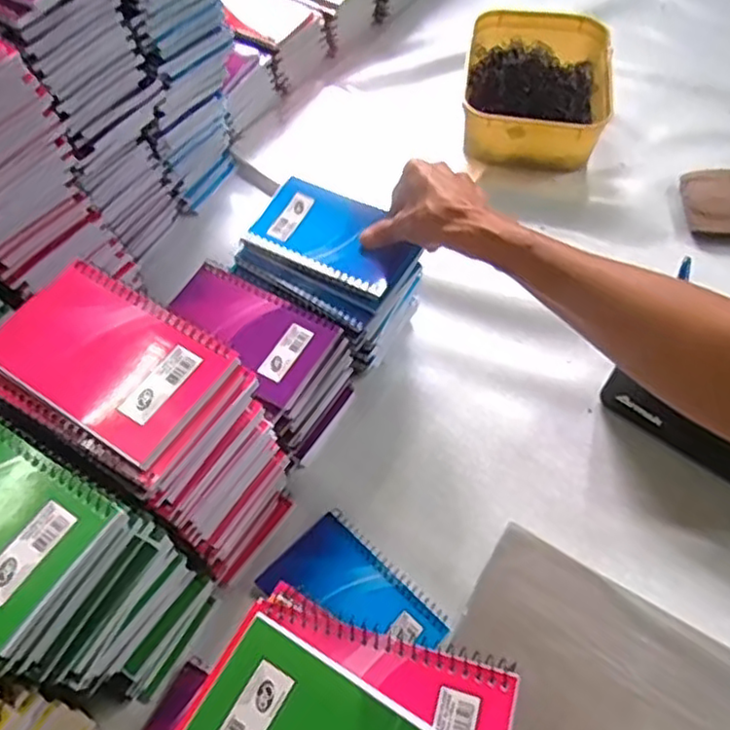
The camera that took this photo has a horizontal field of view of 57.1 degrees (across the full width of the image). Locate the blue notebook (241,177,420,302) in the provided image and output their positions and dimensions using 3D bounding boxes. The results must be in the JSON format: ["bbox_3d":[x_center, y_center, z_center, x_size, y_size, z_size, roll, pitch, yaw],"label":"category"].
[{"bbox_3d":[-0.022,-0.114,0.567,0.140,0.017,0.093,24,56,16],"label":"blue notebook"}]

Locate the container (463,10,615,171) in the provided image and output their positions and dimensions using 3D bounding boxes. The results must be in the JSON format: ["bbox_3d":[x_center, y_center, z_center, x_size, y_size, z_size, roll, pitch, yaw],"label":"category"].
[{"bbox_3d":[0.196,-0.317,0.779,0.152,0.069,0.198,8,56,5],"label":"container"}]

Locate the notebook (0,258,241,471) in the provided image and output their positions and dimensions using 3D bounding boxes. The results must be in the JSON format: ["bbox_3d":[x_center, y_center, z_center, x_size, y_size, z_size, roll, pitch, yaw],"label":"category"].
[{"bbox_3d":[-0.149,-0.007,0.386,0.133,0.009,0.081,29,60,18],"label":"notebook"}]

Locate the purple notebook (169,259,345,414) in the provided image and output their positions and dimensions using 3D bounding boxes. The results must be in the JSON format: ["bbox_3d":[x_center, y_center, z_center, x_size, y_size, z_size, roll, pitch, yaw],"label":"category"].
[{"bbox_3d":[-0.094,-0.026,0.521,0.131,0.017,0.079,26,61,16],"label":"purple notebook"}]

